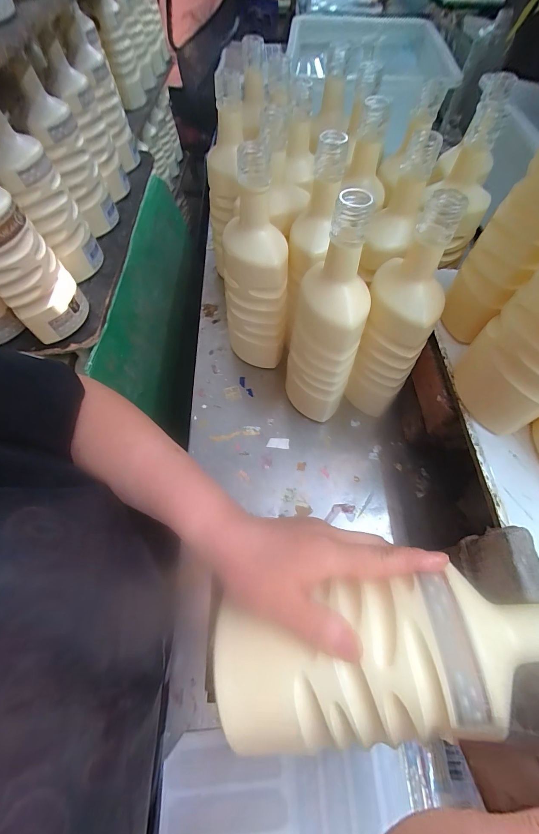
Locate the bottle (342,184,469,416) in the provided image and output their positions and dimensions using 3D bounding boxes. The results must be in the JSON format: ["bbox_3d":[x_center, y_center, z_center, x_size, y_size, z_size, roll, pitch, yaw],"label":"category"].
[{"bbox_3d":[0.134,-0.094,0.360,0.067,0.251,0.064,19,63,10],"label":"bottle"}]

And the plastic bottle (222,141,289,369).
[{"bbox_3d":[-0.020,-0.164,0.394,0.076,0.247,0.086,-7,61,-4],"label":"plastic bottle"}]

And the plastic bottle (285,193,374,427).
[{"bbox_3d":[0.059,-0.087,0.356,0.072,0.252,0.081,6,61,3],"label":"plastic bottle"}]

